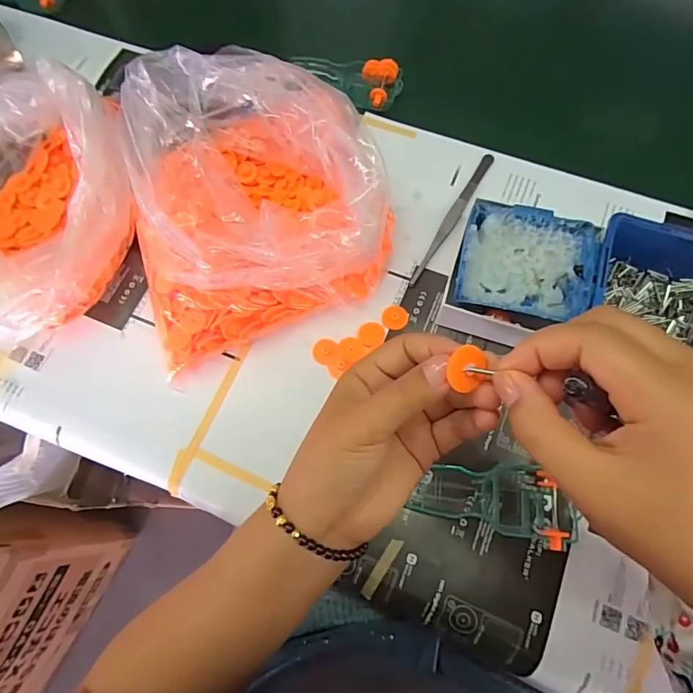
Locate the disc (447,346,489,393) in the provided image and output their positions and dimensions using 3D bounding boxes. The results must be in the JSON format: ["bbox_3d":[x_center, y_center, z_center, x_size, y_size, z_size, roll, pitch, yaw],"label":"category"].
[{"bbox_3d":[0.059,0.010,0.214,0.020,0.005,0.021,0,92,-22],"label":"disc"}]

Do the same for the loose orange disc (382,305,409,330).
[{"bbox_3d":[0.042,-0.025,0.386,0.022,0.005,0.022,-1,71,2],"label":"loose orange disc"}]

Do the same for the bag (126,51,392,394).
[{"bbox_3d":[-0.085,-0.132,0.378,0.203,0.091,0.228,-22,72,-5],"label":"bag"}]

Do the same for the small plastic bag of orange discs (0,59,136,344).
[{"bbox_3d":[-0.274,-0.111,0.371,0.181,0.089,0.205,0,71,2],"label":"small plastic bag of orange discs"}]

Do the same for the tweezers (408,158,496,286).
[{"bbox_3d":[0.097,-0.119,0.410,0.012,0.008,0.153,29,75,11],"label":"tweezers"}]

